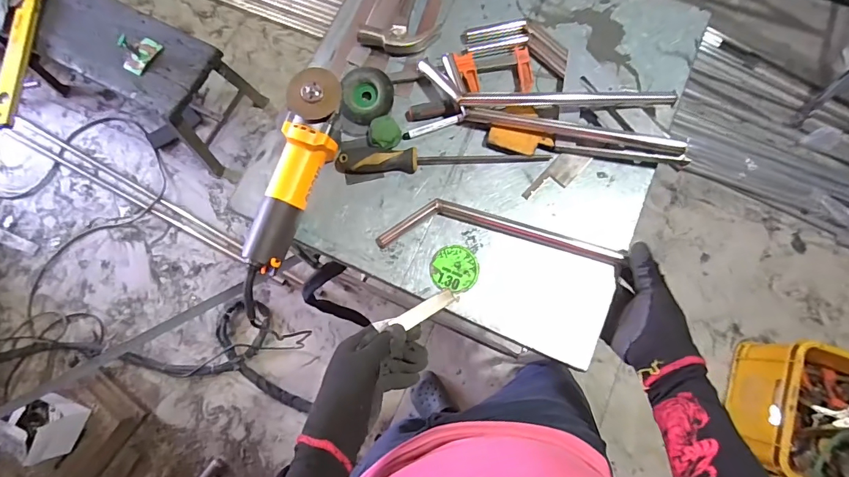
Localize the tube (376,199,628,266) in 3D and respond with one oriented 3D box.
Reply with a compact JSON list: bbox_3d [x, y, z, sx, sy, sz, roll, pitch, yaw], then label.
[{"bbox_3d":[0.107,-0.002,0.587,0.332,0.027,0.073,9,76,1],"label":"tube"}]

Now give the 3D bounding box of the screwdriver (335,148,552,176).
[{"bbox_3d":[0.023,-0.115,0.604,0.304,0.027,0.037,-2,76,2],"label":"screwdriver"}]

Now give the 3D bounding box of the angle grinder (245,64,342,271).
[{"bbox_3d":[-0.173,-0.090,0.558,0.071,0.081,0.268,14,78,5],"label":"angle grinder"}]

